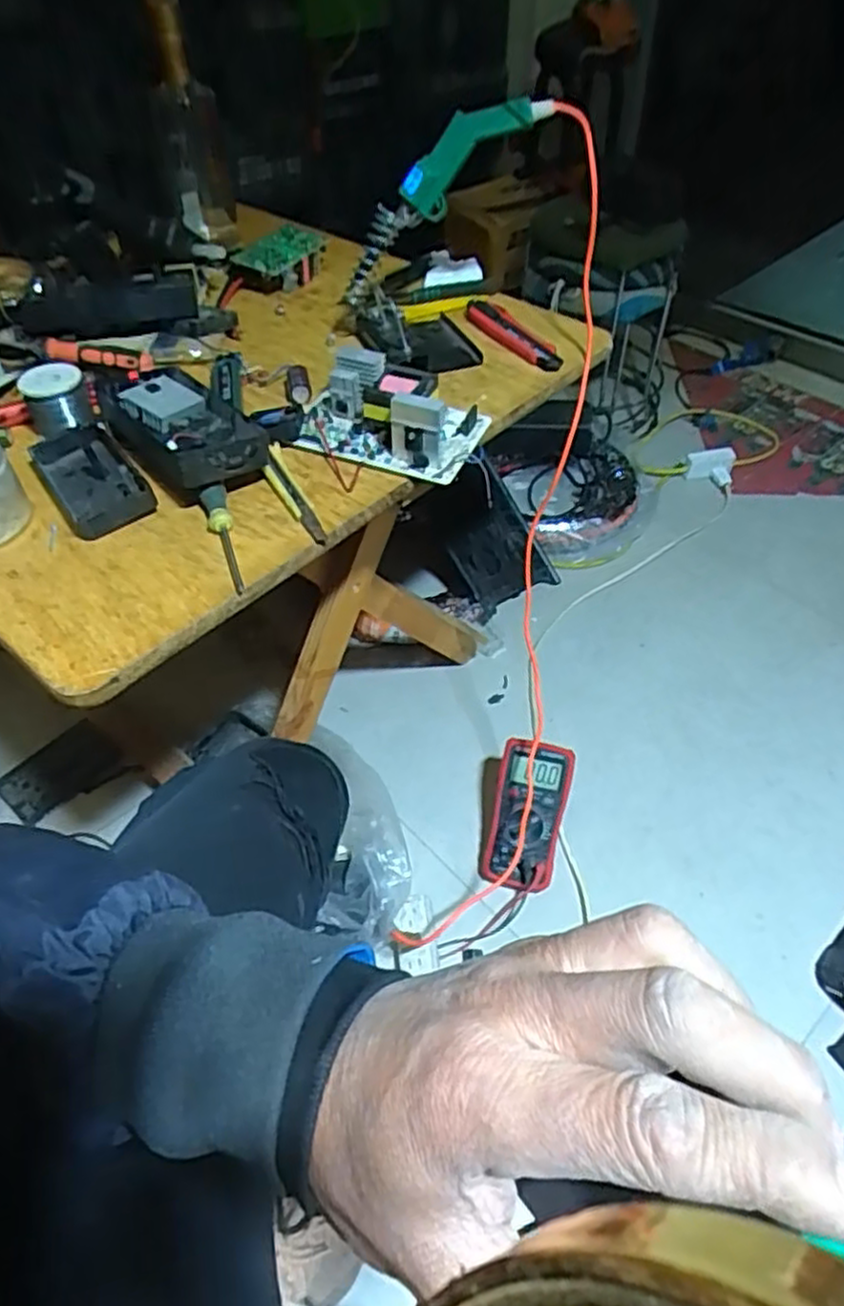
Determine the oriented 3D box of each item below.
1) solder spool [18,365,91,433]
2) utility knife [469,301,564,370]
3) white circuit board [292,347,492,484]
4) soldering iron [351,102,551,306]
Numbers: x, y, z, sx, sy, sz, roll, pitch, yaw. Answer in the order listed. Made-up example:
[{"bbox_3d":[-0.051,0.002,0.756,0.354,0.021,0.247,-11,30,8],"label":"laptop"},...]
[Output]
[{"bbox_3d":[-0.322,-0.223,0.651,0.054,0.048,0.049,-24,52,-19],"label":"solder spool"},{"bbox_3d":[0.095,-0.345,0.789,0.043,0.017,0.156,-20,51,-15],"label":"utility knife"},{"bbox_3d":[-0.030,-0.220,0.659,0.162,0.056,0.112,14,51,14],"label":"white circuit board"},{"bbox_3d":[0.007,-0.435,0.697,0.247,0.061,0.047,-36,44,24],"label":"soldering iron"}]

